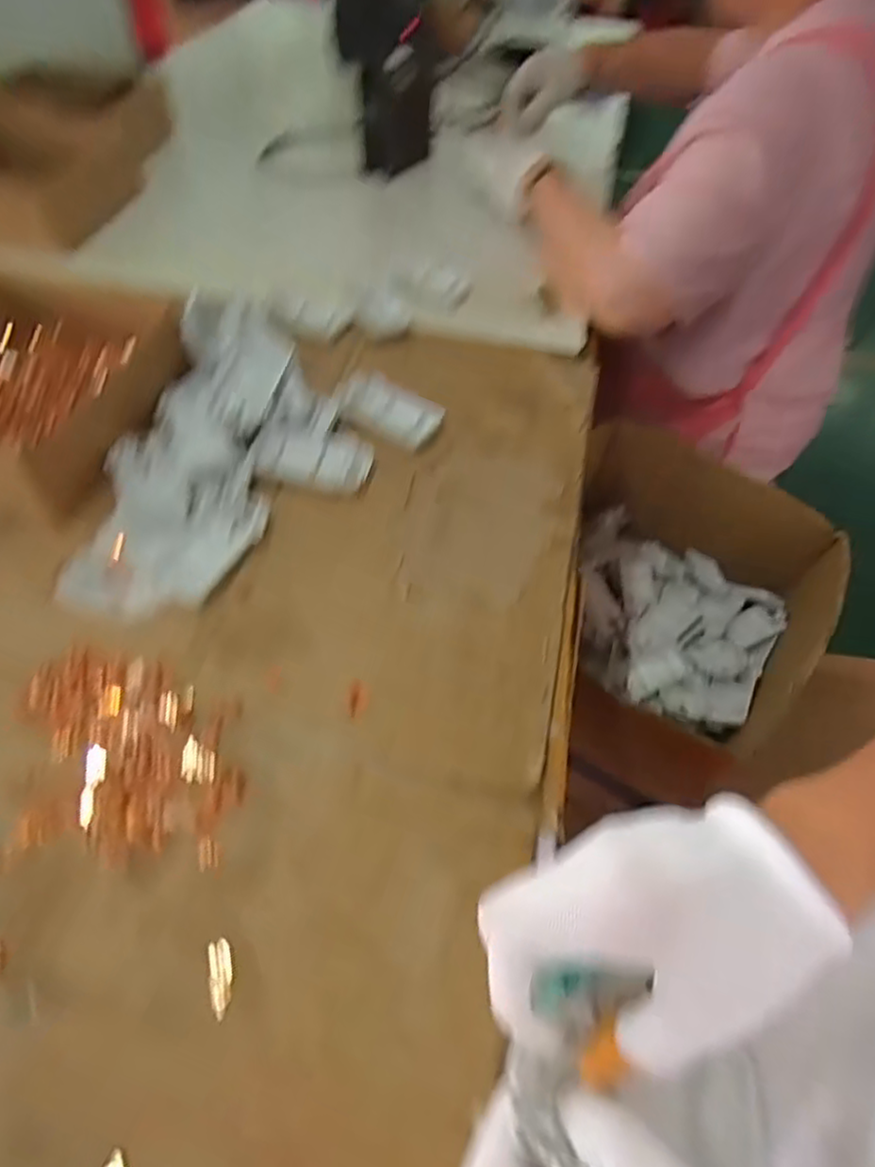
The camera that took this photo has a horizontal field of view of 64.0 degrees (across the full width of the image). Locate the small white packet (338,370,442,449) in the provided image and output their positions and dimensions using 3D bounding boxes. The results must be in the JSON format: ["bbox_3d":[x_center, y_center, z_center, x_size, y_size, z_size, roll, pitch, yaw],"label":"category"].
[{"bbox_3d":[-0.044,-0.152,0.607,0.095,0.016,0.051,26,55,16],"label":"small white packet"}]

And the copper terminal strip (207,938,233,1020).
[{"bbox_3d":[-0.107,0.193,0.343,0.012,0.007,0.034,-11,54,-12],"label":"copper terminal strip"}]

